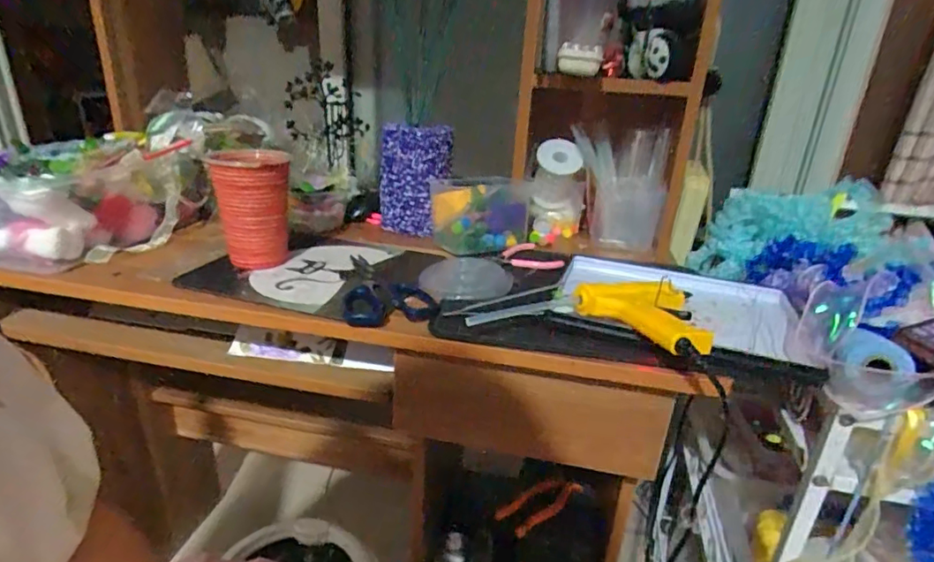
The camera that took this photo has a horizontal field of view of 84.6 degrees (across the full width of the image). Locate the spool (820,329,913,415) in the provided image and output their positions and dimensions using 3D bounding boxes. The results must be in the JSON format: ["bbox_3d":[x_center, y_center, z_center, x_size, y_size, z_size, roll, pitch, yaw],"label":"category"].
[{"bbox_3d":[0.324,0.075,0.413,0.053,0.059,0.046,21,28,37],"label":"spool"}]

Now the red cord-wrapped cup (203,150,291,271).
[{"bbox_3d":[-0.241,-0.079,0.590,0.077,0.128,0.069,-1,23,-11],"label":"red cord-wrapped cup"}]

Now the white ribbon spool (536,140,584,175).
[{"bbox_3d":[0.134,-0.179,0.744,0.066,0.047,0.014,3,22,0],"label":"white ribbon spool"}]

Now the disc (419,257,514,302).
[{"bbox_3d":[-0.001,-0.002,0.585,0.101,0.011,0.114,7,23,8],"label":"disc"}]

